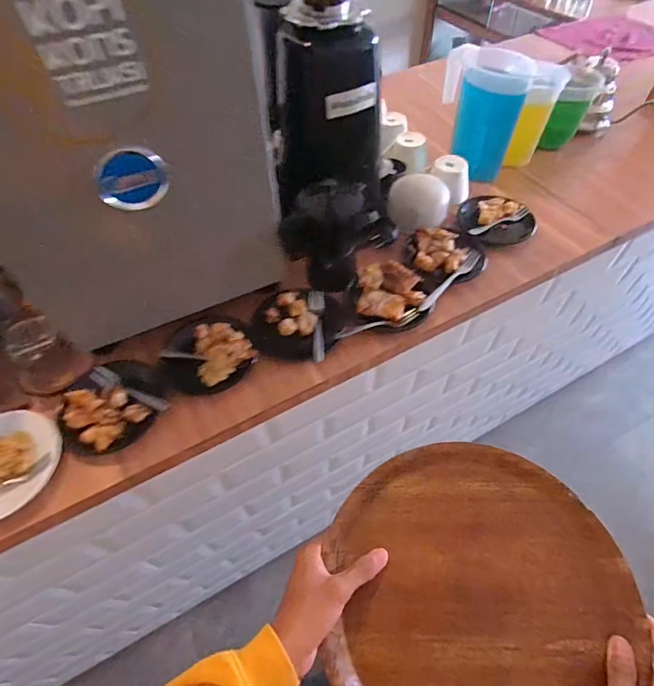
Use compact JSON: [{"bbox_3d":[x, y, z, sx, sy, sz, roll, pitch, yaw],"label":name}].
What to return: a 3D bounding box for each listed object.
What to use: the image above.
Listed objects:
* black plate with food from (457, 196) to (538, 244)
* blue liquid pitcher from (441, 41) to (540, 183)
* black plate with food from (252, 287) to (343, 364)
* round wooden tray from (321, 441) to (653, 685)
[{"bbox_3d":[0.324,-0.236,0.798,0.138,0.027,0.123,13,56,11],"label":"black plate with food"},{"bbox_3d":[0.304,-0.456,0.848,0.153,0.203,0.124,11,55,9],"label":"blue liquid pitcher"},{"bbox_3d":[-0.046,-0.030,0.675,0.141,0.034,0.134,-1,54,1],"label":"black plate with food"},{"bbox_3d":[0.143,0.244,0.397,0.271,0.044,0.280,-1,54,1],"label":"round wooden tray"}]

